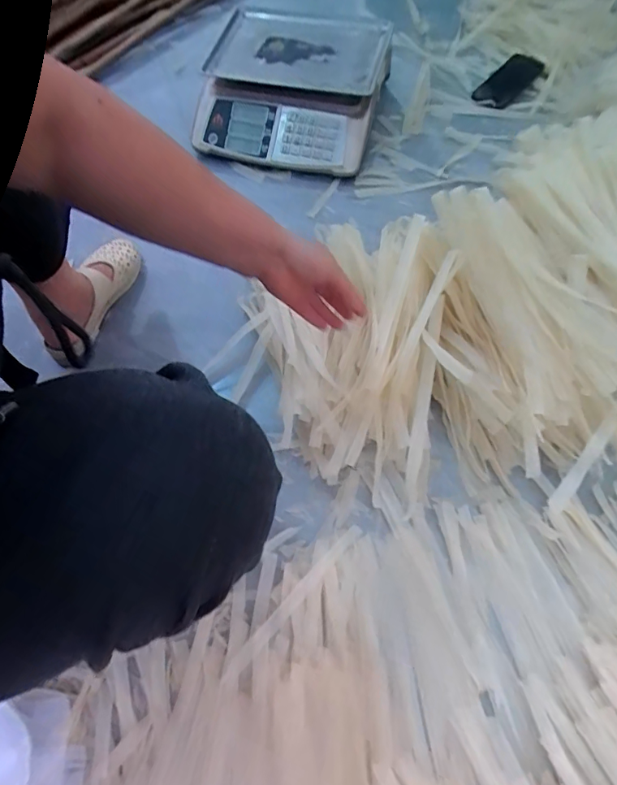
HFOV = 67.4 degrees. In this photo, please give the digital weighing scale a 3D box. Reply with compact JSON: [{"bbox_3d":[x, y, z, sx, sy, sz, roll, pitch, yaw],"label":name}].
[{"bbox_3d":[-0.028,-0.631,0.958,0.347,0.108,0.371,14,66,9],"label":"digital weighing scale"}]

